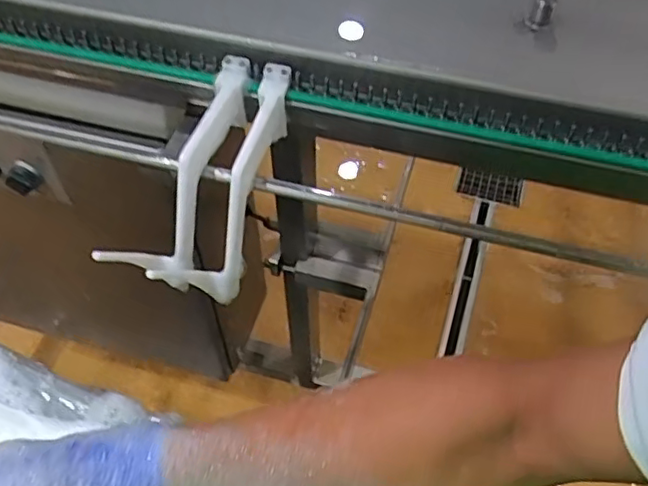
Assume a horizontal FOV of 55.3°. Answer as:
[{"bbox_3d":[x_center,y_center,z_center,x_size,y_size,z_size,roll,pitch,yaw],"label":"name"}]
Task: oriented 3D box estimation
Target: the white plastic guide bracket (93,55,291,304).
[{"bbox_3d":[-0.099,-0.061,0.517,0.102,0.074,0.205,15,78,11],"label":"white plastic guide bracket"}]

